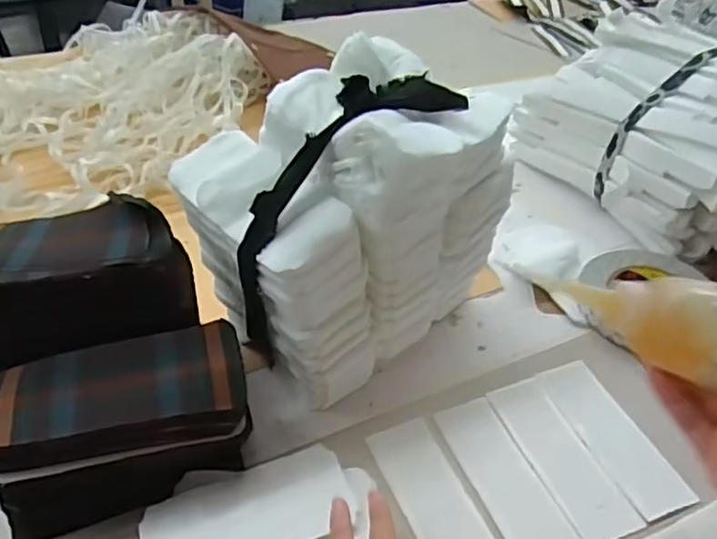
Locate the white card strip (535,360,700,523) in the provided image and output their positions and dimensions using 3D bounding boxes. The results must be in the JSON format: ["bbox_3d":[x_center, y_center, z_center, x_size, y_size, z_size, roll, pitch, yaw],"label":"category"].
[{"bbox_3d":[0.212,0.135,0.529,0.050,0.009,0.151,-18,43,-12],"label":"white card strip"}]

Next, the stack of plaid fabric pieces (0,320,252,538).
[{"bbox_3d":[-0.166,0.114,0.455,0.175,0.093,0.090,-12,43,-15],"label":"stack of plaid fabric pieces"}]

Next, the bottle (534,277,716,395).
[{"bbox_3d":[0.177,0.028,0.370,0.126,0.041,0.047,19,43,10],"label":"bottle"}]

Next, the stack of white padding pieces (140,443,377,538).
[{"bbox_3d":[-0.068,0.178,0.451,0.157,0.012,0.083,-9,42,-13],"label":"stack of white padding pieces"}]

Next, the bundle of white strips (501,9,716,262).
[{"bbox_3d":[0.369,-0.164,0.744,0.210,0.188,0.317,-21,46,-25],"label":"bundle of white strips"}]

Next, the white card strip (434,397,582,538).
[{"bbox_3d":[0.115,0.162,0.495,0.053,0.004,0.147,-14,43,-18],"label":"white card strip"}]

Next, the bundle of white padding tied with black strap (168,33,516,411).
[{"bbox_3d":[-0.006,-0.038,0.535,0.229,0.240,0.166,-31,51,-32],"label":"bundle of white padding tied with black strap"}]

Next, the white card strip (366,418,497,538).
[{"bbox_3d":[0.060,0.175,0.474,0.052,0.004,0.145,-17,45,-17],"label":"white card strip"}]

